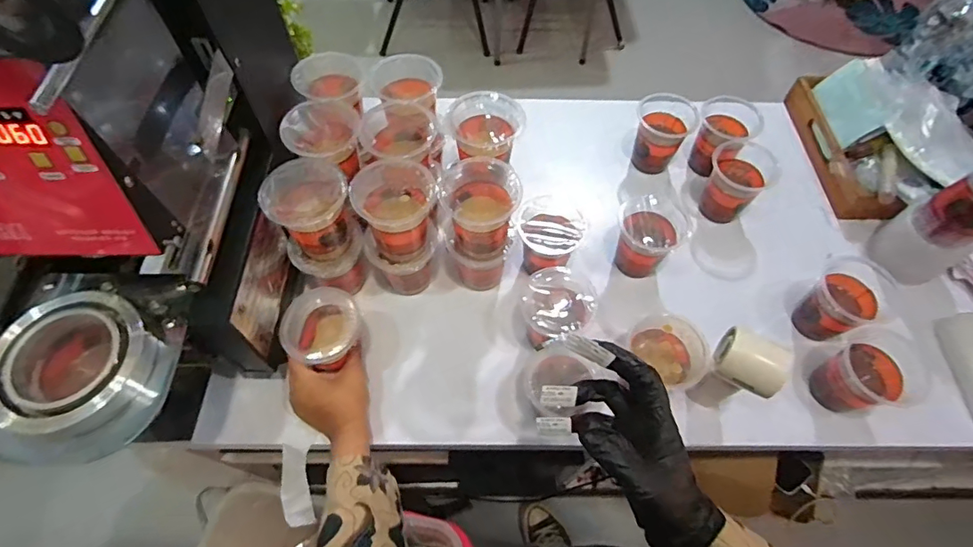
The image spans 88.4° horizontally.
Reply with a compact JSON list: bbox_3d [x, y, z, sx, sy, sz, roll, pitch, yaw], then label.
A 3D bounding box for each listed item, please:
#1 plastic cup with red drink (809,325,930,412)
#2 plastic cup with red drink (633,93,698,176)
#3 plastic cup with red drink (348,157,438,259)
[{"bbox_3d":[0.440,0.121,0.595,0.080,0.089,0.094,-14,63,-9],"label":"plastic cup with red drink"},{"bbox_3d":[0.265,-0.219,0.777,0.089,0.084,0.085,1,61,-1],"label":"plastic cup with red drink"},{"bbox_3d":[-0.103,-0.072,0.584,0.090,0.106,0.085,1,61,-1],"label":"plastic cup with red drink"}]

